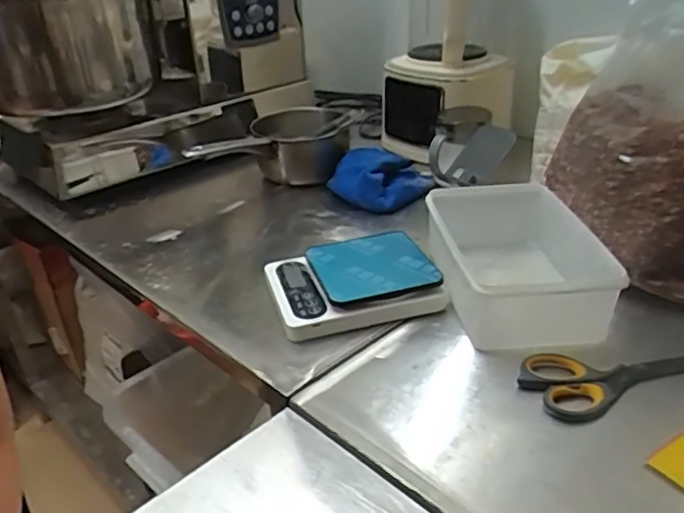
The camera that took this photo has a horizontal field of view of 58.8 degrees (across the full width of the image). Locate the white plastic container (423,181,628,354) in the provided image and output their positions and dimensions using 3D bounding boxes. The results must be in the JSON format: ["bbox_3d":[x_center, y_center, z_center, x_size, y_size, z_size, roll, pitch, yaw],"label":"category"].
[{"bbox_3d":[0.182,0.006,0.642,0.143,0.078,0.237,-7,29,-4],"label":"white plastic container"}]

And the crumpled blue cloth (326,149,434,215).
[{"bbox_3d":[0.056,-0.115,0.904,0.154,0.051,0.134,-2,29,5],"label":"crumpled blue cloth"}]

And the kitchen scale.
[{"bbox_3d":[0.010,0.029,0.659,0.172,0.037,0.137,-11,30,-12],"label":"kitchen scale"}]

